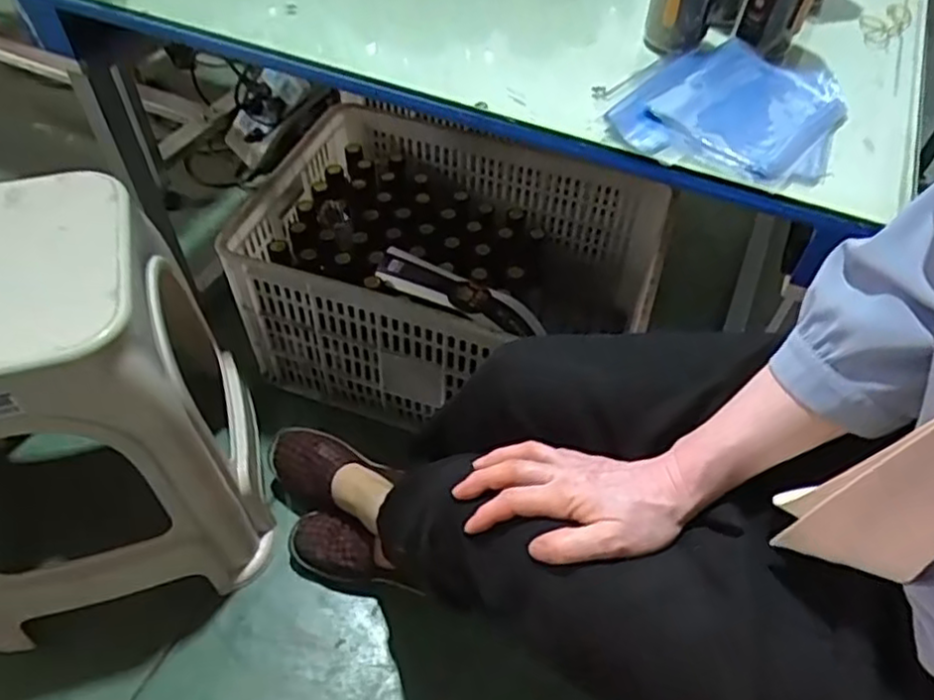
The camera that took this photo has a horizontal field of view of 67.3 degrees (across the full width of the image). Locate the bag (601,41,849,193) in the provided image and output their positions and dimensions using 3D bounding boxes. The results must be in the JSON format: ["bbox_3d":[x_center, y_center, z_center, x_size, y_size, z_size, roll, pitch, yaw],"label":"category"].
[{"bbox_3d":[0.259,-0.235,0.682,0.194,0.022,0.211,29,55,19],"label":"bag"}]

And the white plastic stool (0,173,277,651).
[{"bbox_3d":[-0.472,0.085,0.879,0.354,0.480,0.342,-11,52,-12],"label":"white plastic stool"}]

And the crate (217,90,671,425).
[{"bbox_3d":[-0.027,-0.111,1.186,0.613,0.285,0.425,16,52,9],"label":"crate"}]

